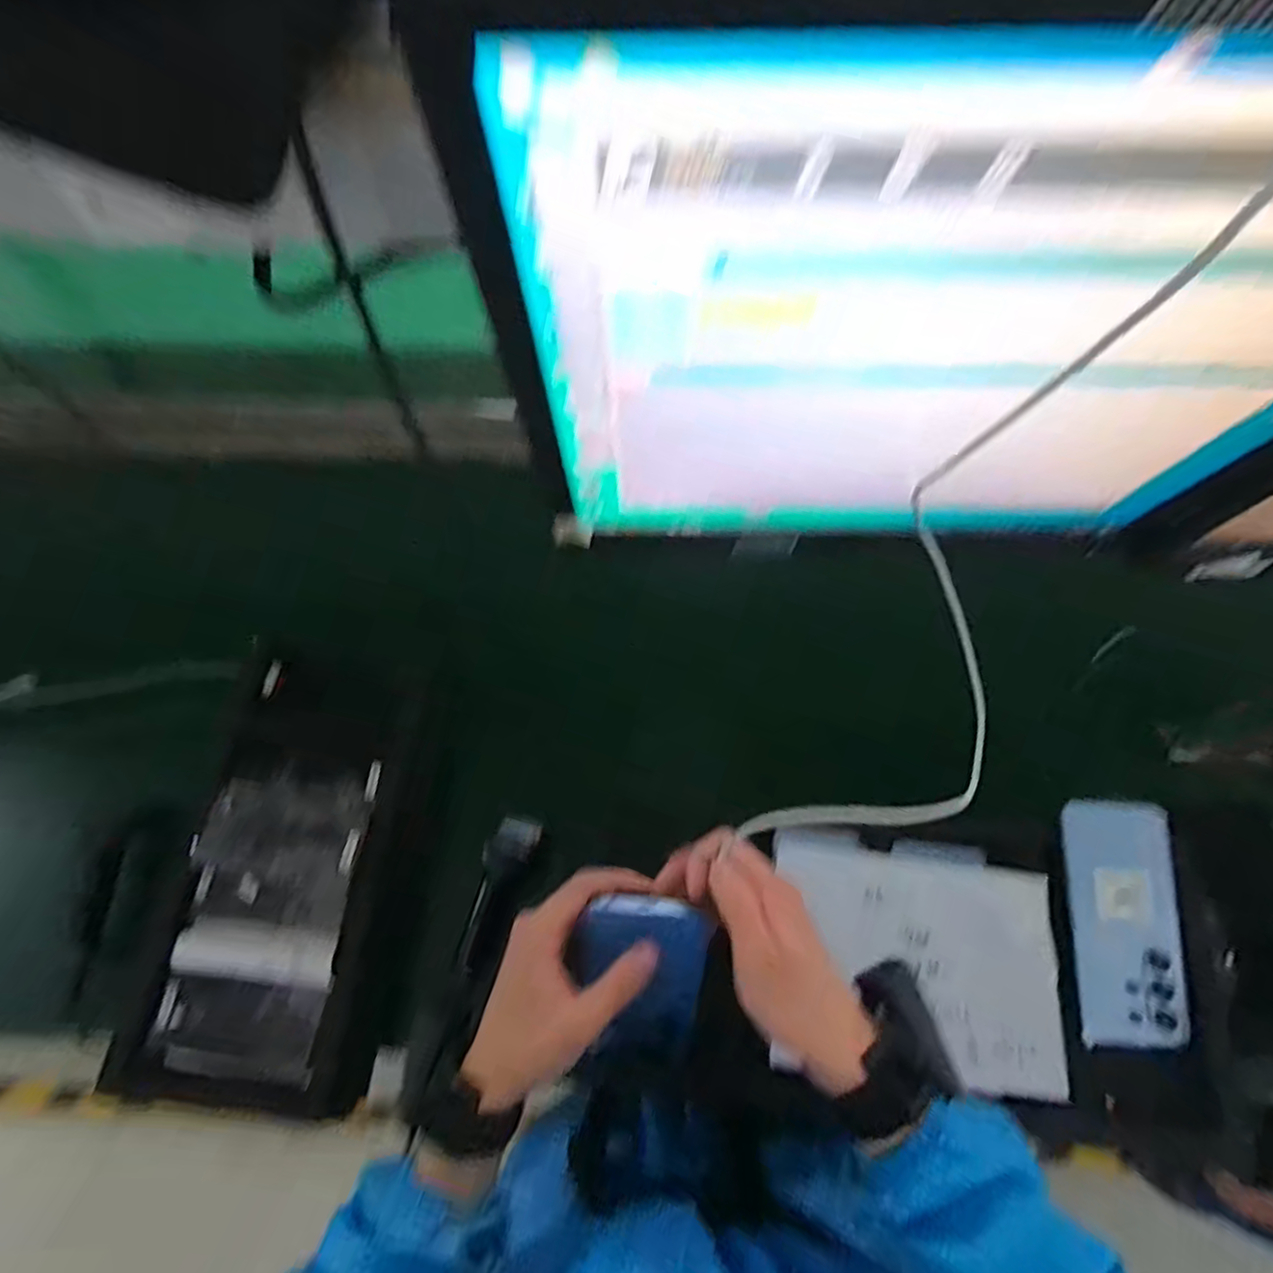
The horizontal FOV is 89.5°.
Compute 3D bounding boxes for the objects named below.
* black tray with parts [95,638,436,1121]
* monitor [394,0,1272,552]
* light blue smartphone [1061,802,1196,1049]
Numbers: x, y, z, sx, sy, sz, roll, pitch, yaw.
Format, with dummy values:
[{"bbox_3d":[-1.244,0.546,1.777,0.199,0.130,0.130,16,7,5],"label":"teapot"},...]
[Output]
[{"bbox_3d":[-0.376,0.231,0.696,0.280,0.059,0.469,5,66,4],"label":"black tray with parts"},{"bbox_3d":[0.136,-0.105,0.267,0.374,0.280,0.062,-1,65,1],"label":"monitor"},{"bbox_3d":[0.376,0.219,0.494,0.080,0.007,0.176,0,79,10],"label":"light blue smartphone"}]

